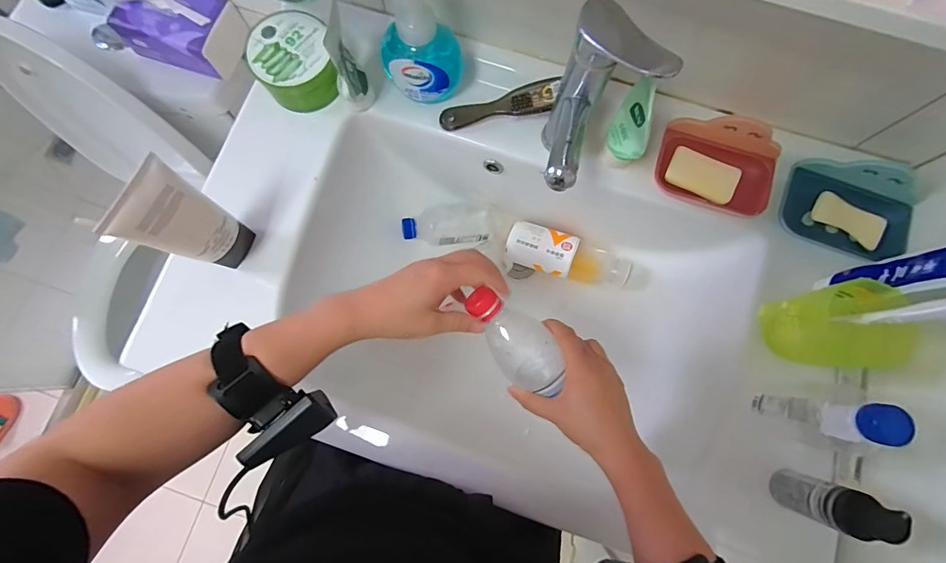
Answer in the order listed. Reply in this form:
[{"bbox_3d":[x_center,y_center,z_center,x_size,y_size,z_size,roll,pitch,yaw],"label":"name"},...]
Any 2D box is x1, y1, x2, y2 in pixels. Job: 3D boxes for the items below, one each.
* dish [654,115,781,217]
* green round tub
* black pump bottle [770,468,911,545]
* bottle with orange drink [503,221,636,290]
[{"bbox_3d":[0.285,-0.133,0.482,0.130,0.056,0.088,13,79,3],"label":"dish"},{"bbox_3d":[-0.217,-0.269,0.517,0.091,0.066,0.088,0,79,1],"label":"green round tub"},{"bbox_3d":[0.331,0.206,0.387,0.029,0.111,0.037,20,80,5],"label":"black pump bottle"},{"bbox_3d":[0.143,-0.036,0.640,0.181,0.063,0.063,16,79,4],"label":"bottle with orange drink"}]

